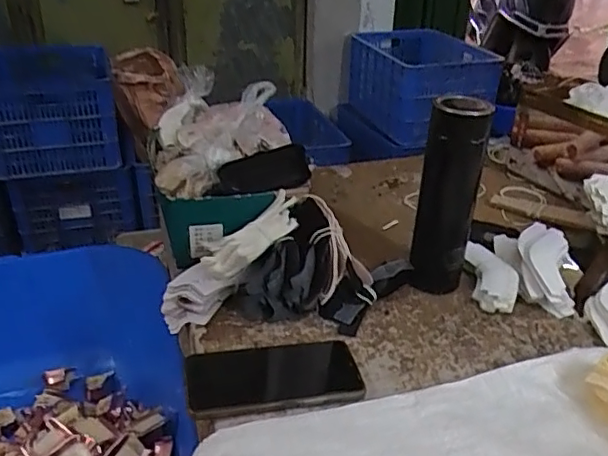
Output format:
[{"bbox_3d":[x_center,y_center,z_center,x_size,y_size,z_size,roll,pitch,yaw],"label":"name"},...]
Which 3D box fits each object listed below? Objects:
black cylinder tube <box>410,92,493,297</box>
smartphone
[{"bbox_3d":[0.162,-0.032,0.651,0.064,0.219,0.062,9,30,13],"label":"black cylinder tube"},{"bbox_3d":[-0.028,0.140,0.537,0.158,0.012,0.082,-5,30,-12],"label":"smartphone"}]

